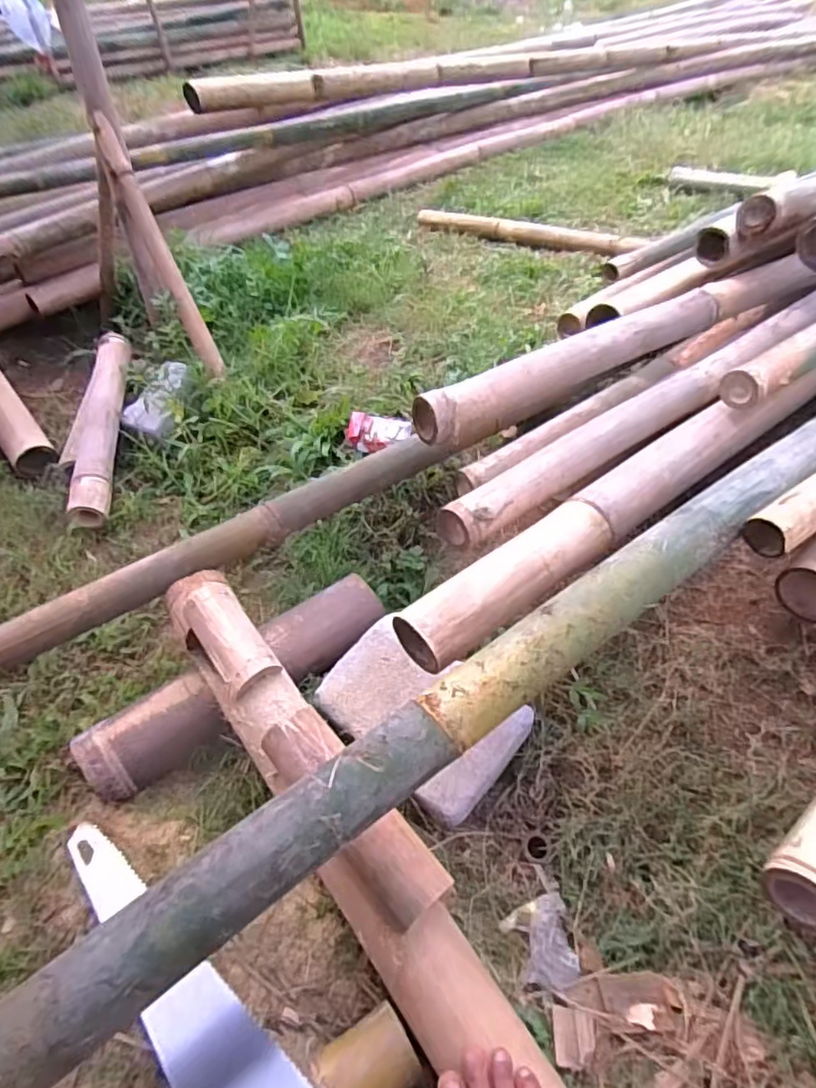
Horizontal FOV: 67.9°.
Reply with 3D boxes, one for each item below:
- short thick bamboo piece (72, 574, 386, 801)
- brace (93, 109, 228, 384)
[{"bbox_3d":[-0.228,0.193,0.854,0.441,0.078,0.102,-32,50,-26],"label":"short thick bamboo piece"},{"bbox_3d":[-0.519,-0.608,1.262,0.051,0.046,0.574,-26,95,-16],"label":"brace"}]

